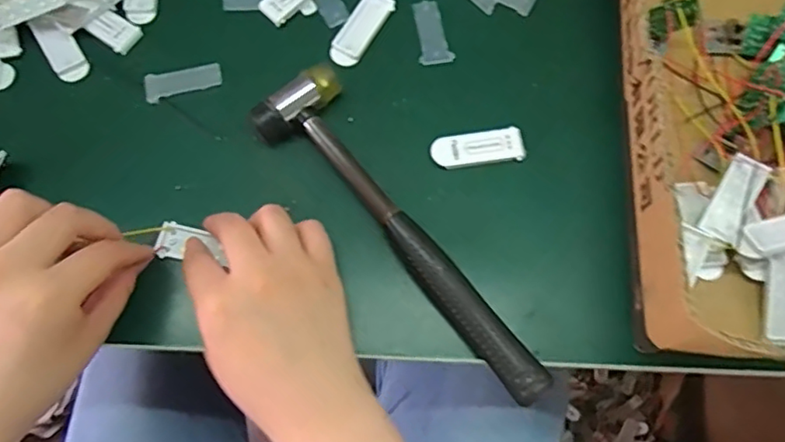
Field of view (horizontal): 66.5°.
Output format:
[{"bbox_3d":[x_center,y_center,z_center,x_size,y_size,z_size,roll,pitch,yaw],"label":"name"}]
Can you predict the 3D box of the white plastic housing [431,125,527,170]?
[{"bbox_3d":[0.054,-0.046,0.378,0.057,0.004,0.023,-7,72,-4],"label":"white plastic housing"}]

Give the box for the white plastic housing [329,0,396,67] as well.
[{"bbox_3d":[-0.021,-0.130,0.403,0.021,0.004,0.059,30,74,8],"label":"white plastic housing"}]

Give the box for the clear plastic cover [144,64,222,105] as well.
[{"bbox_3d":[-0.136,-0.091,0.390,0.048,0.005,0.019,-15,73,-6],"label":"clear plastic cover"}]

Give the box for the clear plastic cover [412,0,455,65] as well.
[{"bbox_3d":[0.026,-0.128,0.406,0.022,0.004,0.048,-10,72,-4],"label":"clear plastic cover"}]

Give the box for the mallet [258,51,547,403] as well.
[{"bbox_3d":[0.009,0.005,0.355,0.056,0.022,0.232,-39,77,-13],"label":"mallet"}]

